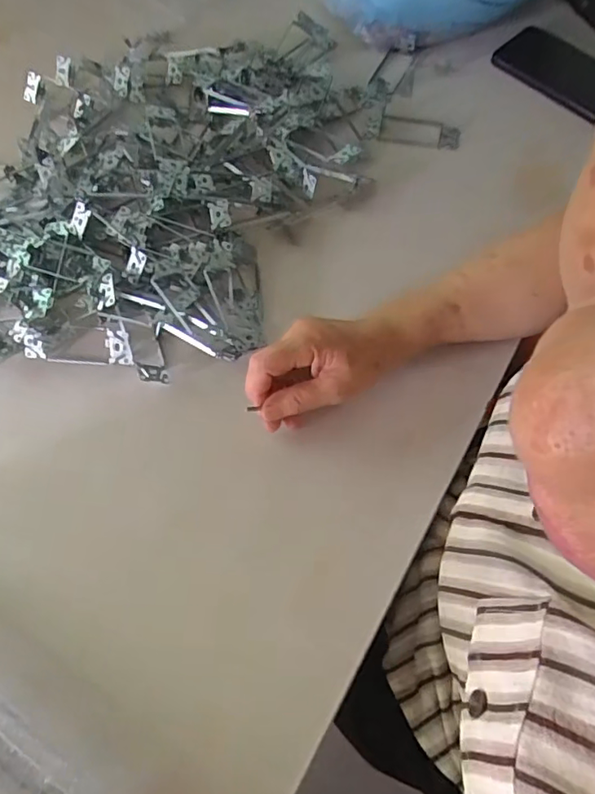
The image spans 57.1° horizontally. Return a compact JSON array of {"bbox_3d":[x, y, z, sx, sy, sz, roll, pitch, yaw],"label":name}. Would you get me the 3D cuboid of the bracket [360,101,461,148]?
[{"bbox_3d":[0.134,-0.314,0.635,0.107,0.014,0.048,13,68,7],"label":"bracket"}]

